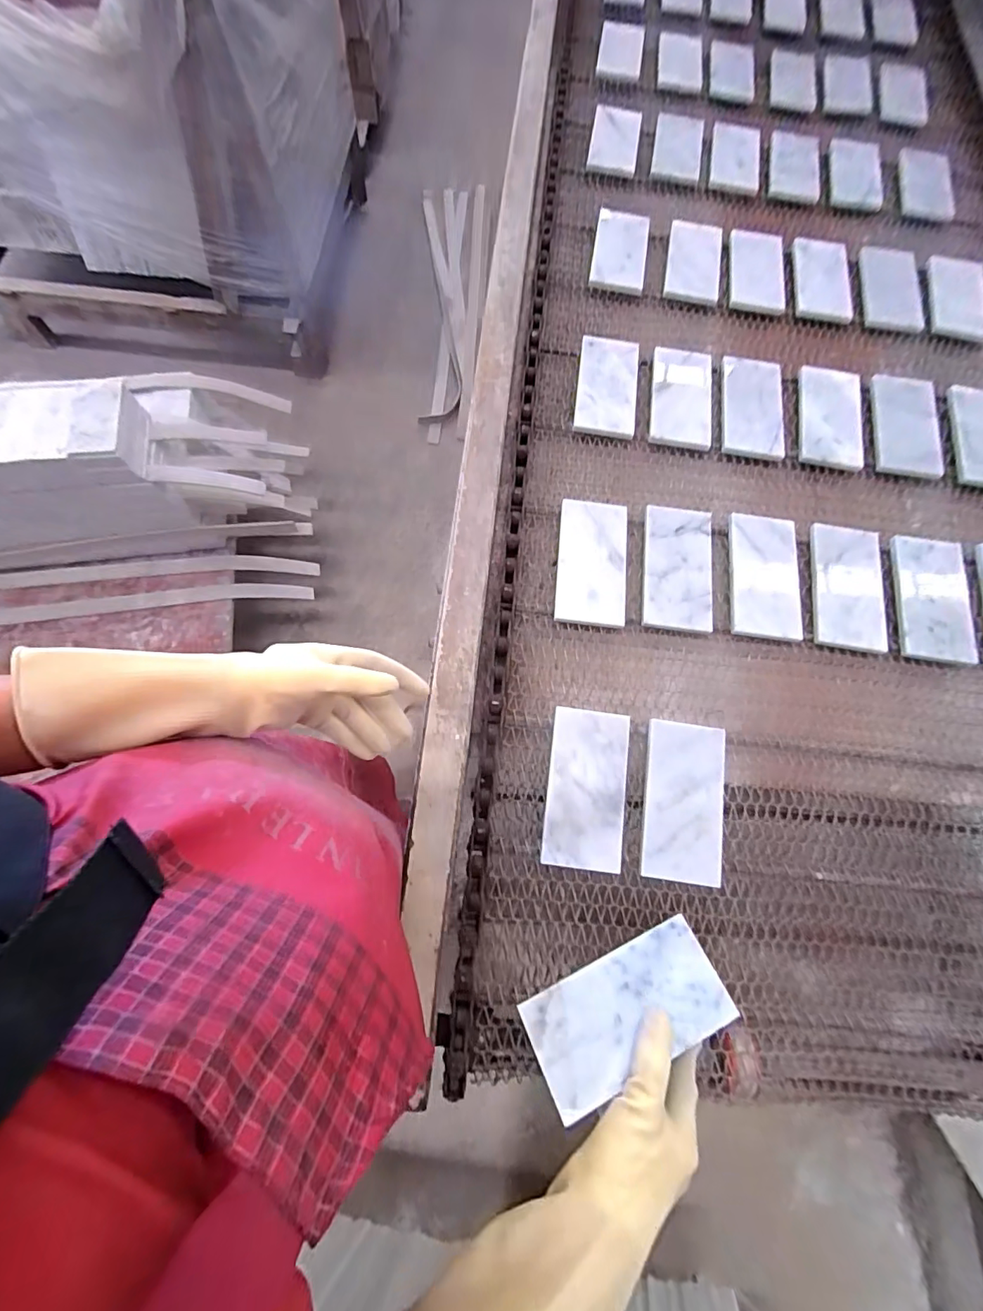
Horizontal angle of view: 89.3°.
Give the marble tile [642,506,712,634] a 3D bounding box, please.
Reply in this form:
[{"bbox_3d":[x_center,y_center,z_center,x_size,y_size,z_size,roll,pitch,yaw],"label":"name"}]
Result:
[{"bbox_3d":[0.222,-0.106,0.594,0.080,0.013,0.161,9,72,0],"label":"marble tile"}]

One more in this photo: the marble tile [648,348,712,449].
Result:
[{"bbox_3d":[0.257,-0.351,0.675,0.082,0.013,0.159,8,68,1],"label":"marble tile"}]

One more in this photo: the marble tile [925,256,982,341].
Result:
[{"bbox_3d":[0.727,-0.568,0.781,0.094,0.015,0.178,15,69,2],"label":"marble tile"}]

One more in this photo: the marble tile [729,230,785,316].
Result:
[{"bbox_3d":[0.408,-0.597,0.770,0.080,0.018,0.169,10,72,0],"label":"marble tile"}]

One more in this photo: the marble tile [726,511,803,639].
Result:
[{"bbox_3d":[0.324,-0.099,0.587,0.073,0.011,0.158,9,72,0],"label":"marble tile"}]

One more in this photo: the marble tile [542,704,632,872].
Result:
[{"bbox_3d":[0.097,0.135,0.509,0.078,0.007,0.155,7,78,0],"label":"marble tile"}]

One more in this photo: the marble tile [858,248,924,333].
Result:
[{"bbox_3d":[0.621,-0.578,0.775,0.084,0.007,0.181,15,72,2],"label":"marble tile"}]

